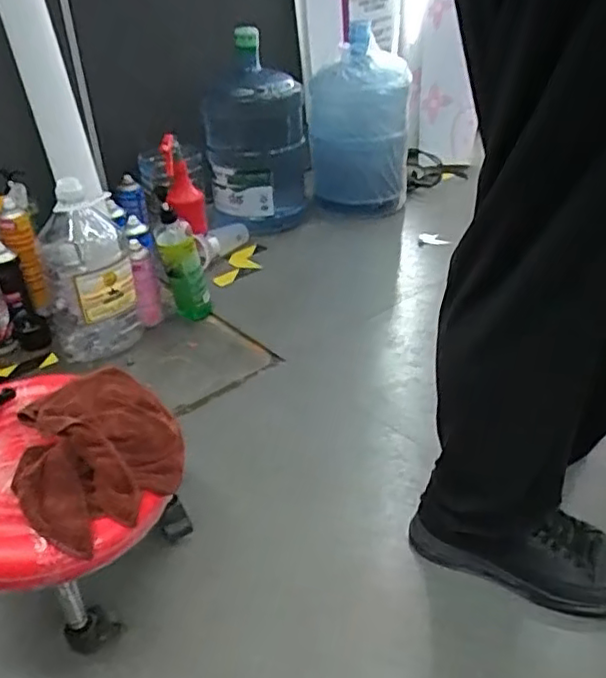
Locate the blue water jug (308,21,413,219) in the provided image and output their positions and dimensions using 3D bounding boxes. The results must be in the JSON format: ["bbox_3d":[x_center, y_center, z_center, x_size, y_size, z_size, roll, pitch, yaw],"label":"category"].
[{"bbox_3d":[0.150,-0.586,1.743,0.262,0.452,0.256,-1,33,4],"label":"blue water jug"}]

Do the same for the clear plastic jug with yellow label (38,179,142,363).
[{"bbox_3d":[-0.424,-0.133,1.228,0.170,0.328,0.176,-15,34,-17],"label":"clear plastic jug with yellow label"}]

